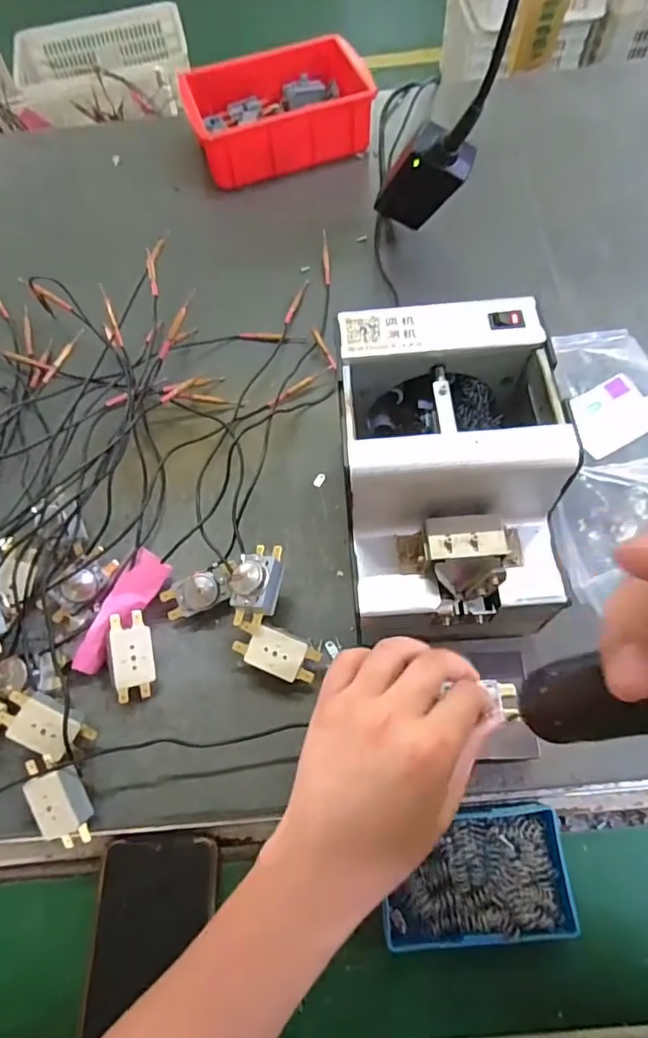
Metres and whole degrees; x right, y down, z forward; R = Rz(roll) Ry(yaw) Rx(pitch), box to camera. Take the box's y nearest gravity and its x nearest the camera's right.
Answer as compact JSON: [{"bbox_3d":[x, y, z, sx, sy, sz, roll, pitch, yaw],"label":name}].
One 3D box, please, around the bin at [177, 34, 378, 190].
[{"bbox_3d":[-0.053,-0.475,0.632,0.198,0.060,0.139,-18,65,-5],"label":"bin"}]

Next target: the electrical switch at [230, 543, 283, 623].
[{"bbox_3d":[-0.048,0.044,0.381,0.033,0.023,0.056,8,66,7],"label":"electrical switch"}]

